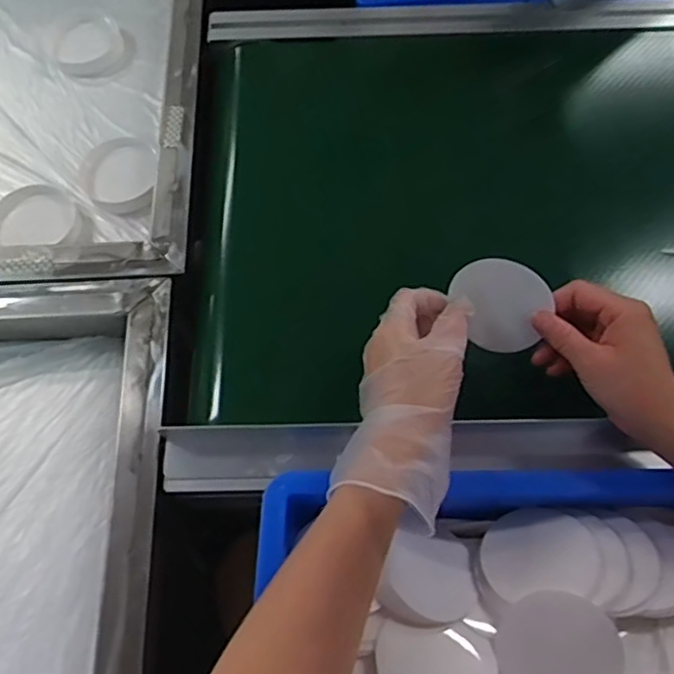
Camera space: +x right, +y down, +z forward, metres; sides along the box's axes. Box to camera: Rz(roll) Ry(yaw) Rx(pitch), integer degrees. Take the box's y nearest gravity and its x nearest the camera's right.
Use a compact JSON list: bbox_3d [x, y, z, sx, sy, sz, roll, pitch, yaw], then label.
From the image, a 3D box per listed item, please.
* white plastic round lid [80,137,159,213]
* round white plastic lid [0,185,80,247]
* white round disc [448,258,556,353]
[{"bbox_3d":[-0.205,-0.154,0.585,0.067,0.016,0.077,-1,65,0],"label":"white plastic round lid"},{"bbox_3d":[-0.274,-0.107,0.564,0.075,0.013,0.064,-2,65,-1],"label":"round white plastic lid"},{"bbox_3d":[0.116,-0.022,0.429,0.062,0.072,0.005,-15,24,35],"label":"white round disc"}]

